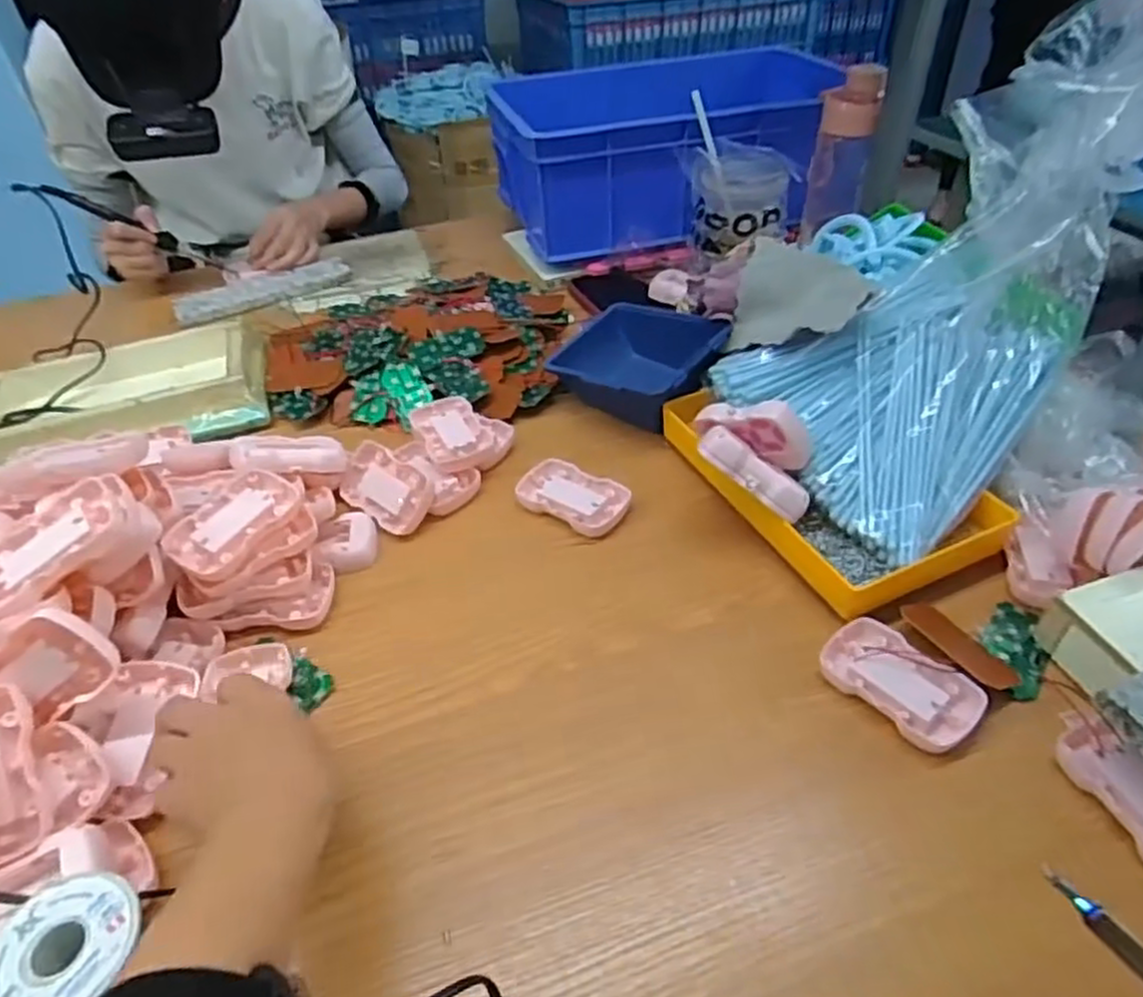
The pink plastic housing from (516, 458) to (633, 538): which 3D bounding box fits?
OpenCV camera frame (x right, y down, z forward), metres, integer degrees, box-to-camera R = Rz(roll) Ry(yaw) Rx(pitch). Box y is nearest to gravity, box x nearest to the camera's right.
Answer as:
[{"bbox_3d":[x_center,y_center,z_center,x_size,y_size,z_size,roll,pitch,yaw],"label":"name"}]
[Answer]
[{"bbox_3d":[0.001,-0.004,0.590,0.089,0.010,0.056,22,48,26],"label":"pink plastic housing"}]

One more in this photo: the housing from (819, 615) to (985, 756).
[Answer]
[{"bbox_3d":[0.199,0.111,0.442,0.054,0.013,0.090,-32,49,-28],"label":"housing"}]

